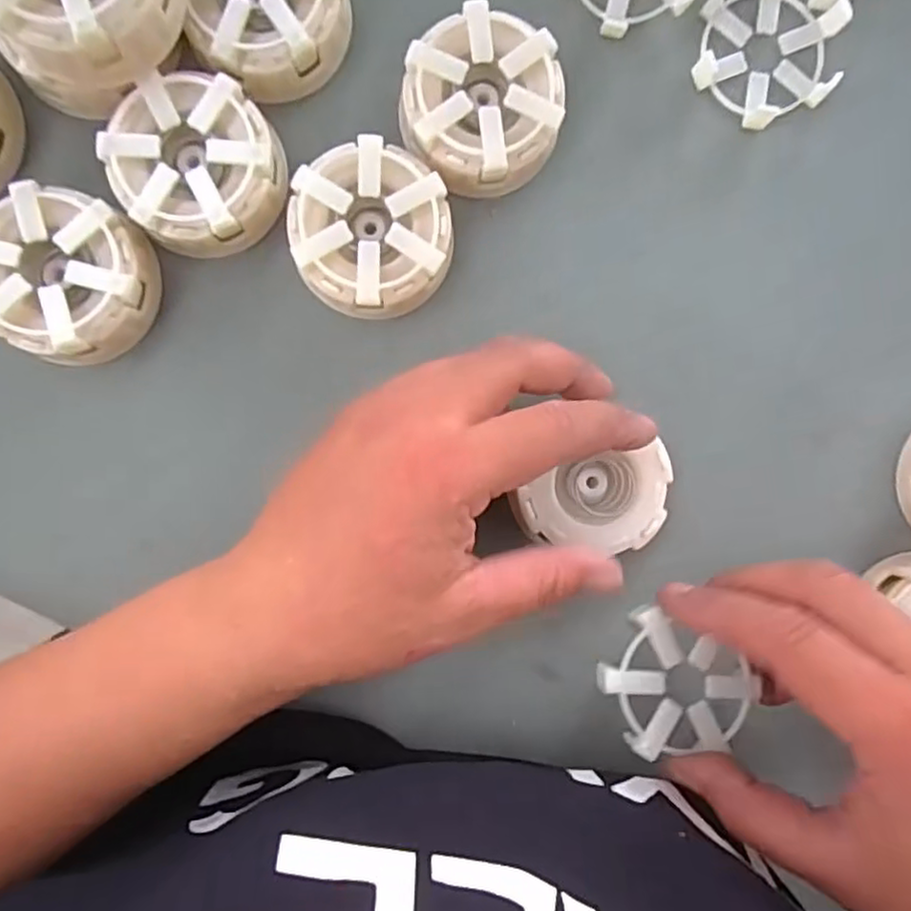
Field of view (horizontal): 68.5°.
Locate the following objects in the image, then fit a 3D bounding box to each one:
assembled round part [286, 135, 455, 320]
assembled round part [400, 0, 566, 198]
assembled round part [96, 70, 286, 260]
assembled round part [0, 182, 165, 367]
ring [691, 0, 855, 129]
[{"bbox_3d":[-0.032,-0.085,0.258,0.058,0.026,0.062,0,92,-2],"label":"assembled round part"},{"bbox_3d":[0.010,-0.134,0.257,0.059,0.029,0.058,0,92,-2],"label":"assembled round part"},{"bbox_3d":[-0.096,-0.108,0.252,0.057,0.028,0.059,0,92,-2],"label":"assembled round part"},{"bbox_3d":[-0.145,-0.066,0.250,0.058,0.029,0.058,0,92,-2],"label":"assembled round part"},{"bbox_3d":[0.125,-0.164,0.267,0.059,0.013,0.055,0,92,-2],"label":"ring"}]

